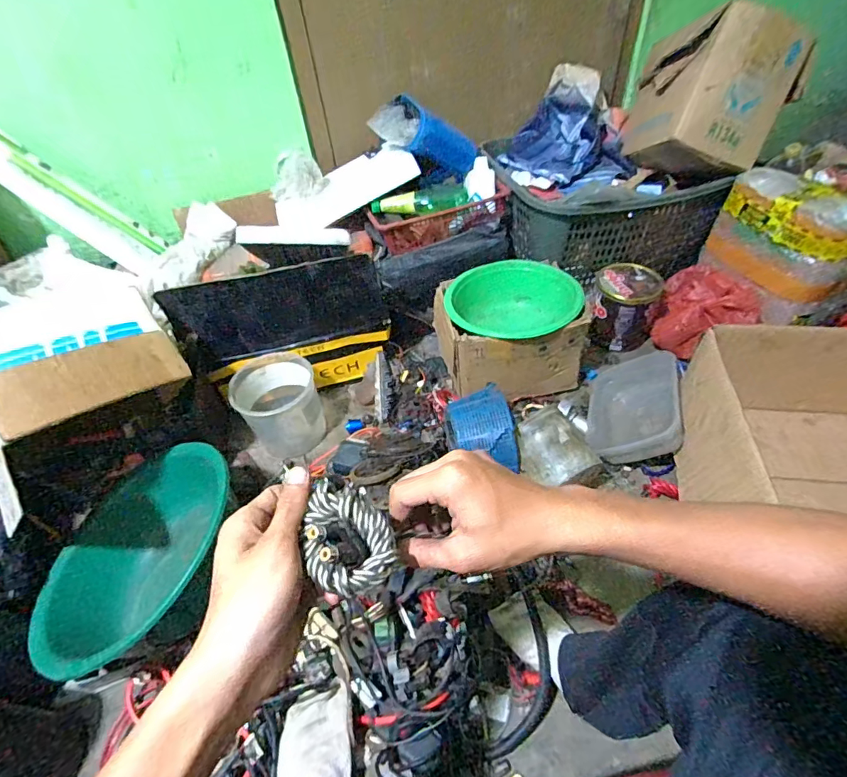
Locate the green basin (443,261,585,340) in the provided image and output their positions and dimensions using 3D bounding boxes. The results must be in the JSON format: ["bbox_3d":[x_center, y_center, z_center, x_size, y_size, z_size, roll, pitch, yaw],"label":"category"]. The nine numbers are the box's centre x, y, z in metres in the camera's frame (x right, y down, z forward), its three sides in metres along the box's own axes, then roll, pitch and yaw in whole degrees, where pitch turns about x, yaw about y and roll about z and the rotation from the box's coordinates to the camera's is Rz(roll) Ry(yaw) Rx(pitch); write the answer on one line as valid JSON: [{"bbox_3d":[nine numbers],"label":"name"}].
[{"bbox_3d":[0.197,-0.175,1.017,0.271,0.097,0.271,-3,48,3],"label":"green basin"}]

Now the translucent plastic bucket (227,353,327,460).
[{"bbox_3d":[-0.312,0.037,1.009,0.157,0.161,0.167,-3,48,3],"label":"translucent plastic bucket"}]

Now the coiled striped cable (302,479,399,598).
[{"bbox_3d":[-0.049,0.092,0.293,0.052,0.023,0.069,-25,51,-16],"label":"coiled striped cable"}]

